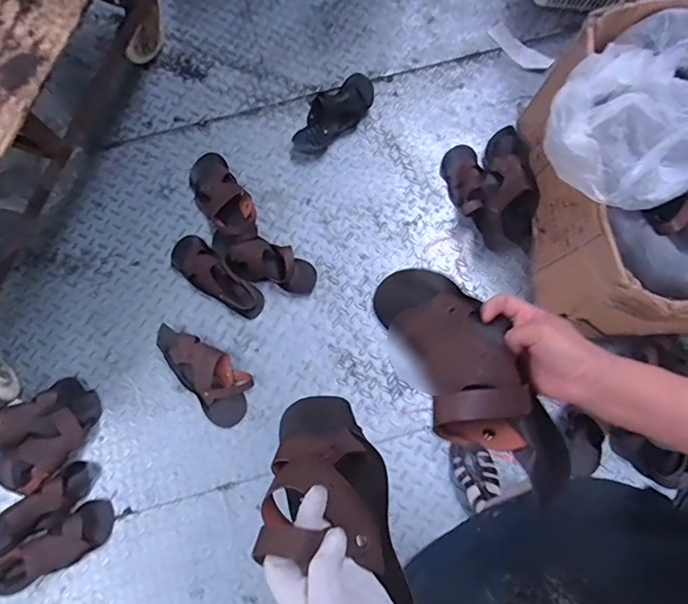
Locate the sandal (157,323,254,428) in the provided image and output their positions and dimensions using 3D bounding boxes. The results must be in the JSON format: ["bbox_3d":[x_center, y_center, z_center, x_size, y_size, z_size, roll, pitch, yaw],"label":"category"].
[{"bbox_3d":[-0.325,0.152,1.138,0.134,0.057,0.287,-37,80,-7],"label":"sandal"}]

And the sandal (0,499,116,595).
[{"bbox_3d":[-0.633,0.542,1.054,0.277,0.053,0.091,-34,80,-7],"label":"sandal"}]

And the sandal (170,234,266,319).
[{"bbox_3d":[-0.320,-0.063,1.189,0.281,0.058,0.098,41,81,8],"label":"sandal"}]

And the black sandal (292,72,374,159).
[{"bbox_3d":[-0.029,-0.496,1.279,0.279,0.074,0.113,-41,81,-8],"label":"black sandal"}]

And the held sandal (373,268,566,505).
[{"bbox_3d":[0.106,0.057,0.457,0.104,0.069,0.249,-28,52,-6],"label":"held sandal"}]

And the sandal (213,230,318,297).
[{"bbox_3d":[-0.202,-0.106,1.183,0.274,0.083,0.106,23,79,5],"label":"sandal"}]

